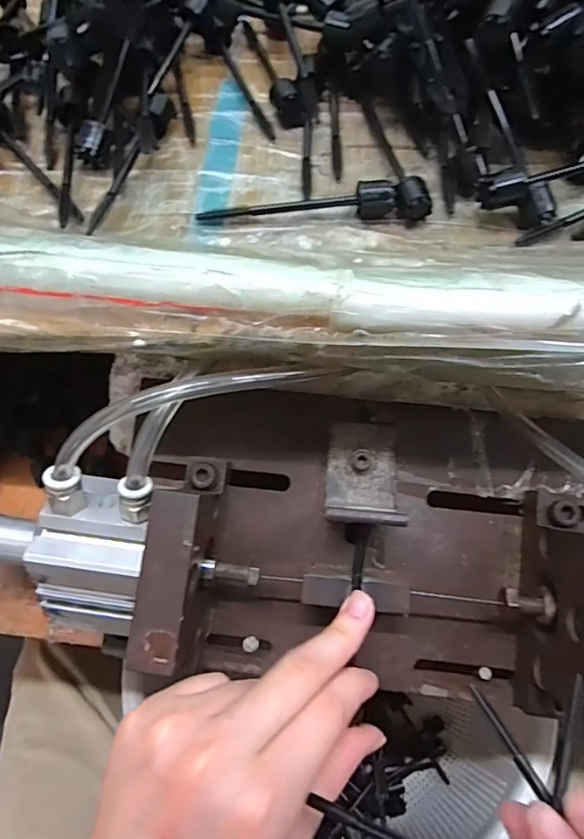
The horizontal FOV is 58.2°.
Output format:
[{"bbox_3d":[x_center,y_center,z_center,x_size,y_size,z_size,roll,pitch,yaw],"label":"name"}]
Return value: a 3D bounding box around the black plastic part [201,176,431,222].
[{"bbox_3d":[0.012,-0.096,0.234,0.104,0.015,0.018,-3,65,-1],"label":"black plastic part"}]

